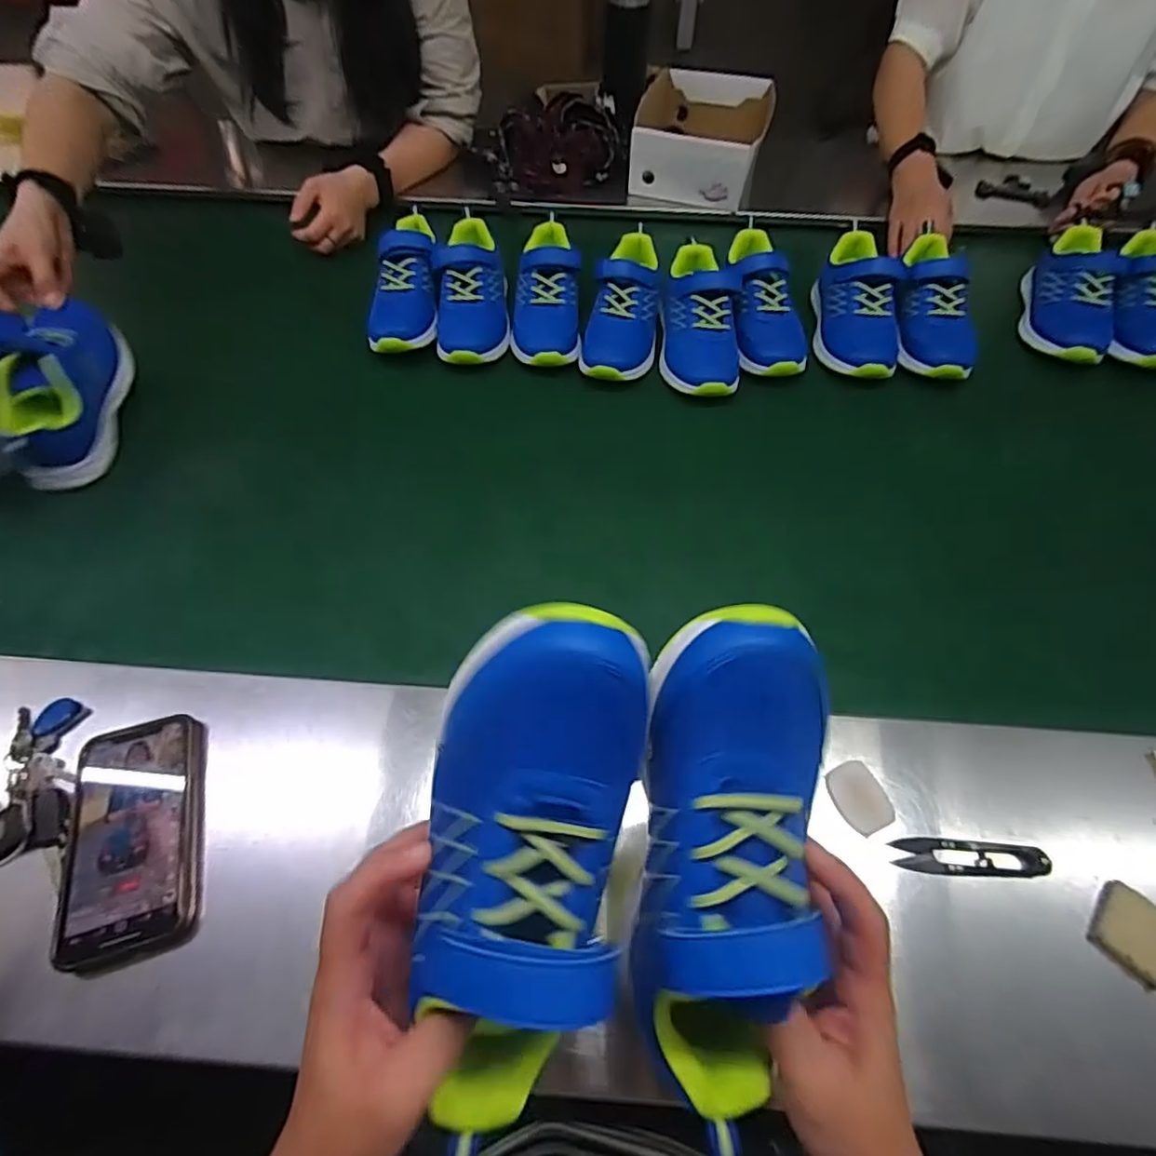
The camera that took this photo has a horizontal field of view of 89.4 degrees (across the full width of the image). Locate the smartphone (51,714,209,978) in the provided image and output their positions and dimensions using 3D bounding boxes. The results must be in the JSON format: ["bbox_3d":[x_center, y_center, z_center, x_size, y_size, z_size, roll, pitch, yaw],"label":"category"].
[{"bbox_3d":[-0.304,0.173,0.401,0.078,0.019,0.158,-16,59,-10],"label":"smartphone"}]

